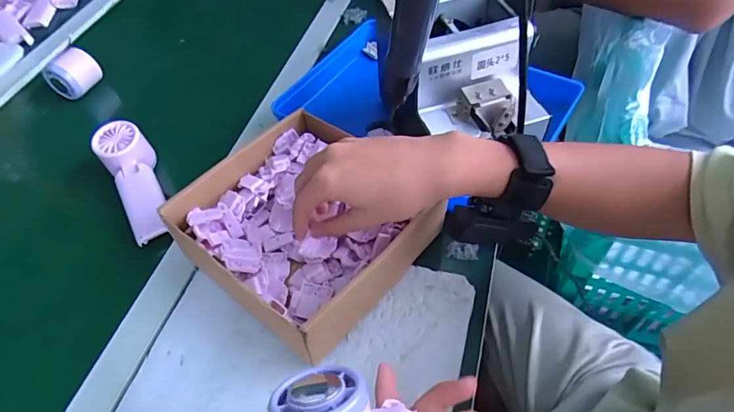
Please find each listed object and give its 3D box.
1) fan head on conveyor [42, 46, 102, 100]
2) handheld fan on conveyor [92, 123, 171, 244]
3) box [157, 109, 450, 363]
[{"bbox_3d":[-0.429,-0.195,0.676,0.055,0.055,0.065,20,58,19],"label":"fan head on conveyor"},{"bbox_3d":[-0.265,-0.035,0.522,0.054,0.038,0.159,-29,57,-16],"label":"handheld fan on conveyor"},{"bbox_3d":[-0.062,0.018,0.448,0.224,0.070,0.191,37,65,27],"label":"box"}]

